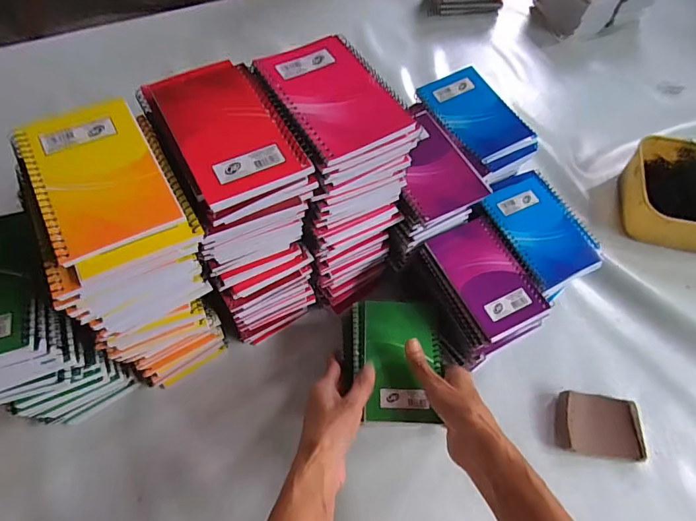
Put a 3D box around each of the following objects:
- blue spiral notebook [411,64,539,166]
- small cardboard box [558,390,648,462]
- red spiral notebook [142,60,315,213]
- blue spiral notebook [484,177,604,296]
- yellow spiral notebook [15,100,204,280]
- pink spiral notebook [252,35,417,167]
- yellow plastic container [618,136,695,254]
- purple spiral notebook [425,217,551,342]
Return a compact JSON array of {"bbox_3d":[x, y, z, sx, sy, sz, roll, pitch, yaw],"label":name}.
[{"bbox_3d":[0.152,-0.176,0.509,0.089,0.013,0.140,-23,63,-14],"label":"blue spiral notebook"},{"bbox_3d":[0.288,0.189,0.486,0.091,0.021,0.064,7,60,2],"label":"small cardboard box"},{"bbox_3d":[-0.098,-0.106,0.336,0.078,0.013,0.144,-27,64,-16],"label":"red spiral notebook"},{"bbox_3d":[0.231,-0.036,0.502,0.097,0.012,0.138,-19,61,-14],"label":"blue spiral notebook"},{"bbox_3d":[-0.176,-0.059,0.311,0.088,0.013,0.143,-25,66,-18],"label":"yellow spiral notebook"},{"bbox_3d":[-0.011,-0.142,0.360,0.091,0.013,0.129,-28,65,-17],"label":"pink spiral notebook"},{"bbox_3d":[0.518,-0.089,0.627,0.206,0.067,0.166,11,60,4],"label":"yellow plastic container"},{"bbox_3d":[0.154,0.017,0.476,0.083,0.019,0.135,-21,62,-15],"label":"purple spiral notebook"}]

